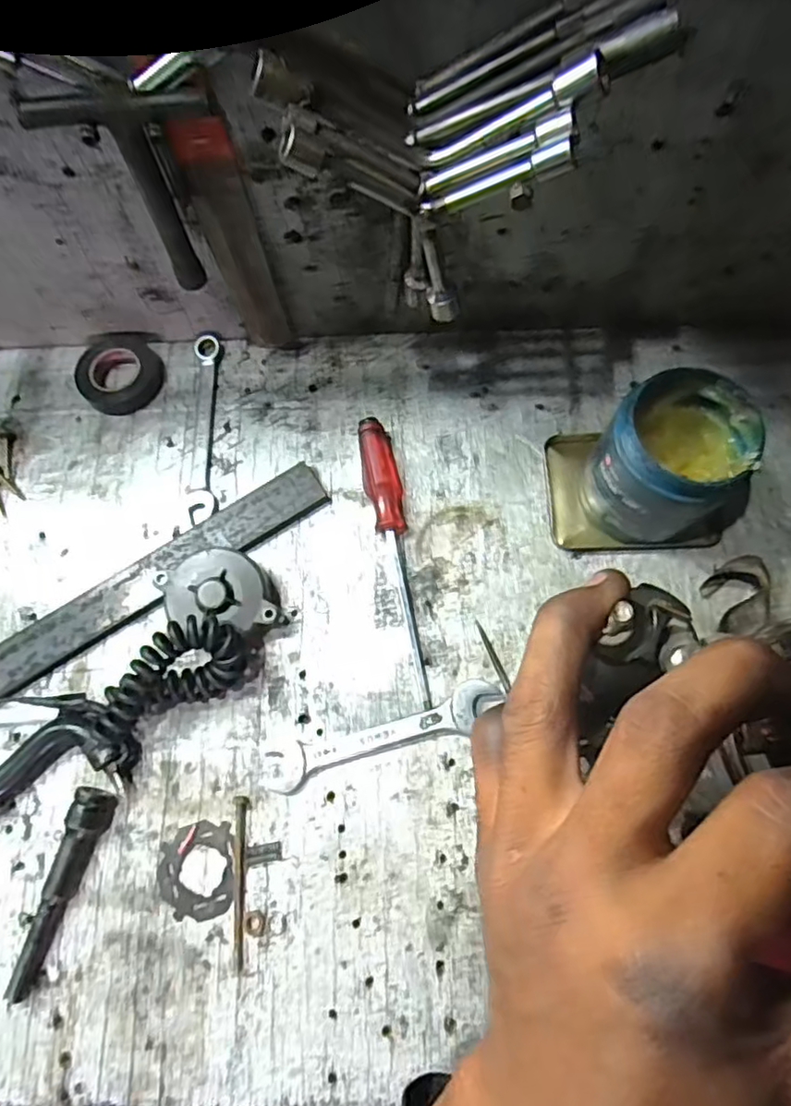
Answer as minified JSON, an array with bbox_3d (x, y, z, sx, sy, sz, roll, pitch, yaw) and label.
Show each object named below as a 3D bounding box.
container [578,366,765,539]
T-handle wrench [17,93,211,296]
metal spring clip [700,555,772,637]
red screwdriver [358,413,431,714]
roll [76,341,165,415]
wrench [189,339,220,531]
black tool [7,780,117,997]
[{"bbox_3d":[0.196,-0.057,0.444,0.094,0.105,0.098,-1,70,2],"label":"container"},{"bbox_3d":[-0.139,-0.205,0.372,0.088,0.118,0.021,4,71,3],"label":"T-handle wrench"},{"bbox_3d":[0.245,0.030,0.452,0.036,0.029,0.050,-17,71,-3],"label":"metal spring clip"},{"bbox_3d":[-0.001,0.001,0.478,0.027,0.022,0.221,-9,70,0],"label":"red screwdriver"},{"bbox_3d":[-0.234,-0.151,0.544,0.068,0.014,0.063,-1,70,2],"label":"roll"},{"bbox_3d":[-0.158,-0.104,0.527,0.020,0.012,0.170,-5,70,1],"label":"wrench"},{"bbox_3d":[-0.219,0.219,0.412,0.021,0.022,0.128,18,72,9],"label":"black tool"}]

